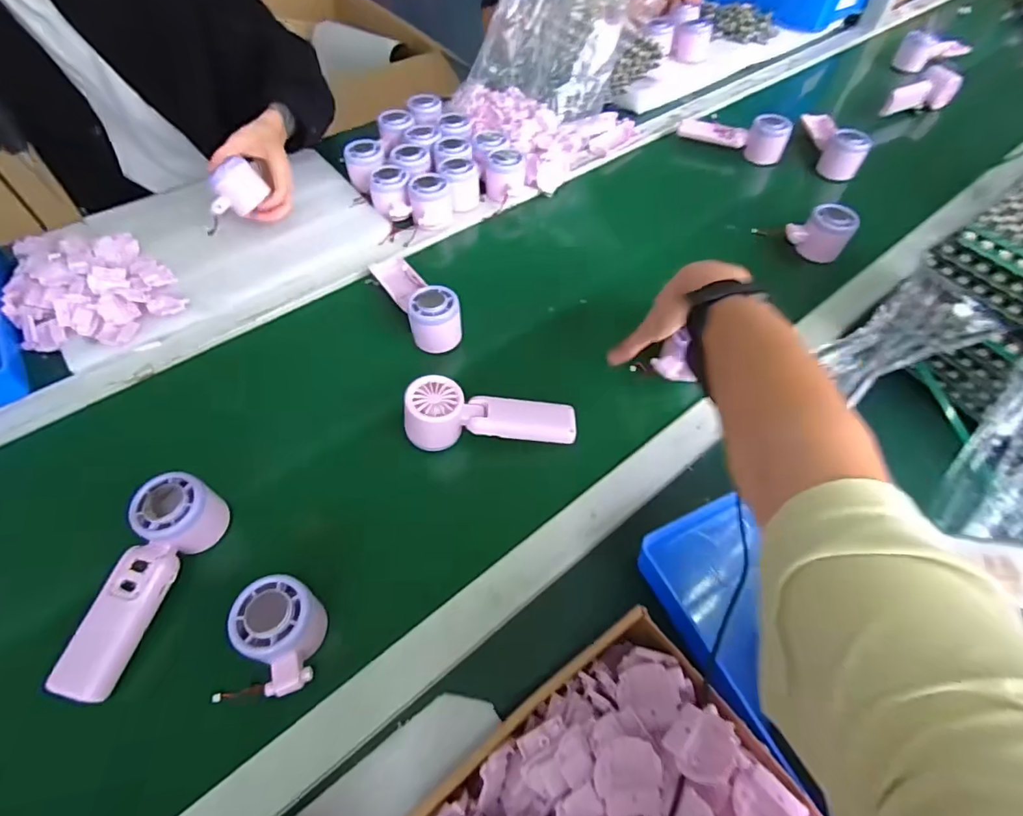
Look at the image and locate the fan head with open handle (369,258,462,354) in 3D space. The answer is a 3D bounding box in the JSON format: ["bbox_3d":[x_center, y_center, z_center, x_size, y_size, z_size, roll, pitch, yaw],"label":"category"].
[{"bbox_3d":[-0.112,-0.134,0.602,0.054,0.055,0.168,-24,59,-17],"label":"fan head with open handle"}]

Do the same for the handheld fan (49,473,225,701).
[{"bbox_3d":[-0.293,0.135,0.403,0.051,0.050,0.165,15,56,9],"label":"handheld fan"}]

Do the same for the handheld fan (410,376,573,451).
[{"bbox_3d":[-0.020,0.004,0.495,0.165,0.045,0.057,-2,56,-3],"label":"handheld fan"}]

